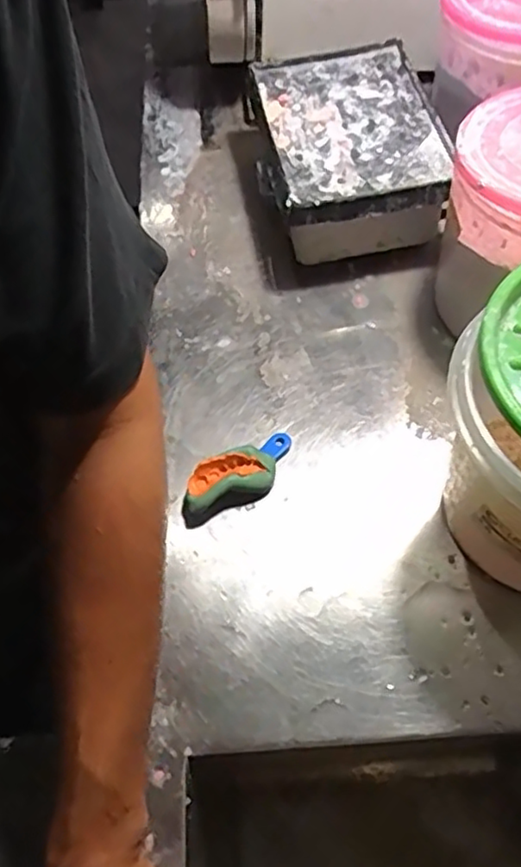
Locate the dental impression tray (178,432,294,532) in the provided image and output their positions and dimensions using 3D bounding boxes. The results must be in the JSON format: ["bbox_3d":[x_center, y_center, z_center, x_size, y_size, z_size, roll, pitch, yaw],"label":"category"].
[{"bbox_3d":[-0.018,0.033,0.515,0.105,0.024,0.039,-28,62,-13],"label":"dental impression tray"}]

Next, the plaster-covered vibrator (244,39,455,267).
[{"bbox_3d":[0.079,-0.261,0.630,0.156,0.105,0.209,-13,60,-4],"label":"plaster-covered vibrator"}]

